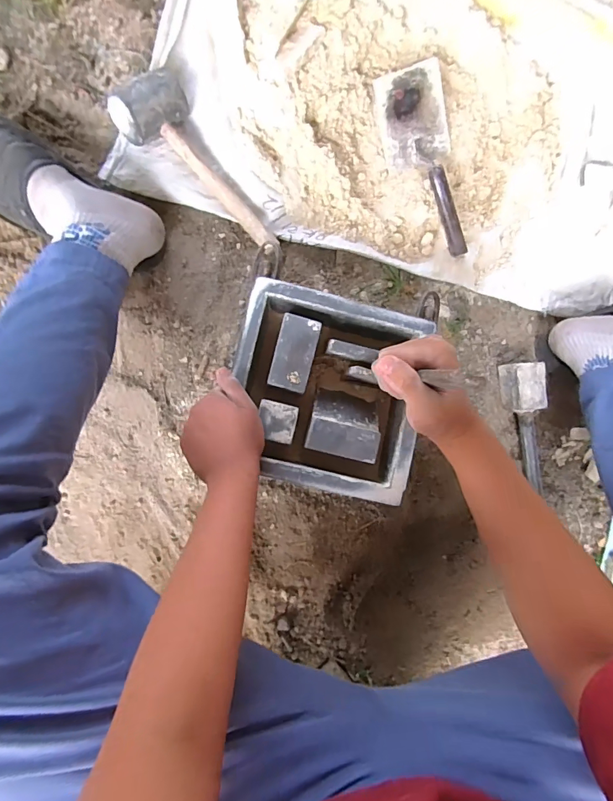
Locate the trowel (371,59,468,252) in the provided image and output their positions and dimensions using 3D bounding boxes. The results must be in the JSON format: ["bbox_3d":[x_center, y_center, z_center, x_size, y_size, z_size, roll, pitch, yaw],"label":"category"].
[{"bbox_3d":[0.195,-0.366,0.652,0.109,0.055,0.280,-20,89,-8],"label":"trowel"}]

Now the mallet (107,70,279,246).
[{"bbox_3d":[-0.154,-0.318,0.600,0.104,0.074,0.276,-36,91,-8],"label":"mallet"}]

